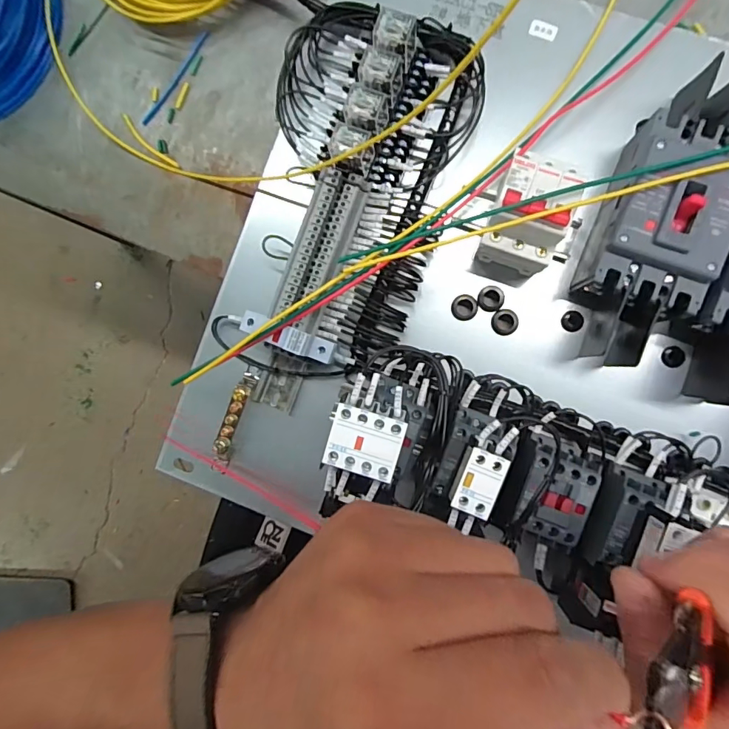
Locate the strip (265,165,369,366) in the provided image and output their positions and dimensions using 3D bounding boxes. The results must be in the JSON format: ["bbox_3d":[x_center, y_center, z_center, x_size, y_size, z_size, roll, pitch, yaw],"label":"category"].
[{"bbox_3d":[-0.038,-0.080,0.371,0.042,0.052,0.146,18,91,6],"label":"strip"}]

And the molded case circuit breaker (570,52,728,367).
[{"bbox_3d":[0.221,-0.110,0.357,0.088,0.084,0.207,20,91,6],"label":"molded case circuit breaker"}]

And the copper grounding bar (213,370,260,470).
[{"bbox_3d":[-0.117,0.052,0.407,0.012,0.020,0.093,20,91,6],"label":"copper grounding bar"}]

